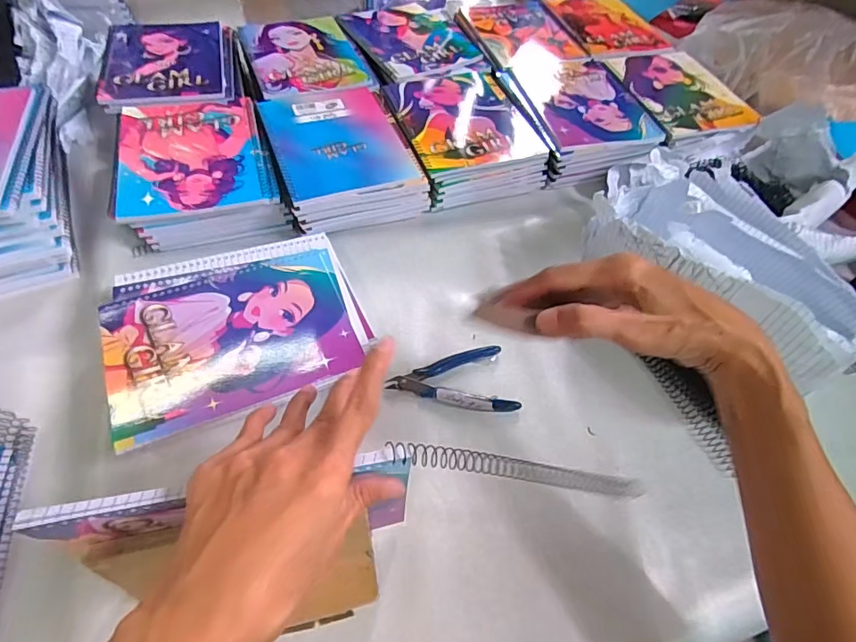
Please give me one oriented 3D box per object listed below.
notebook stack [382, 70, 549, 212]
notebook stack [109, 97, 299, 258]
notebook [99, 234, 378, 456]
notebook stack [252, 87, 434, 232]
[{"bbox_3d":[0.042,-0.249,0.669,0.167,0.064,0.210,-13,55,-15],"label":"notebook stack"},{"bbox_3d":[-0.263,-0.174,0.588,0.169,0.067,0.200,-12,55,-14],"label":"notebook stack"},{"bbox_3d":[-0.164,0.001,0.436,0.207,0.016,0.178,-17,58,-15],"label":"notebook"},{"bbox_3d":[-0.111,-0.206,0.616,0.160,0.053,0.207,-16,56,-18],"label":"notebook stack"}]

